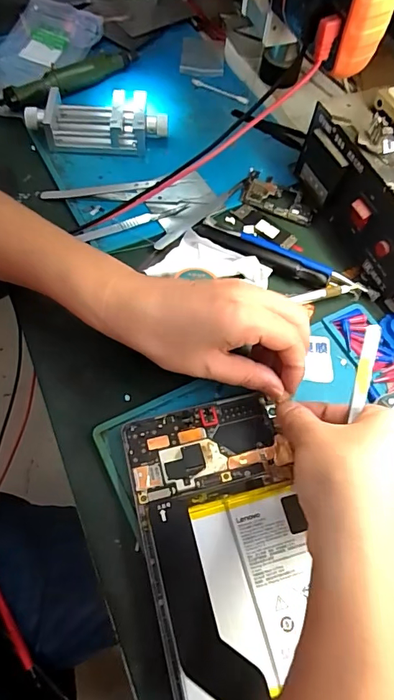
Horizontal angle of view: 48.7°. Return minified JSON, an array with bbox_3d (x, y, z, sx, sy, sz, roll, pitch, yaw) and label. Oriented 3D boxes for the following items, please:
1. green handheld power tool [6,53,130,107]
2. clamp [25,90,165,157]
[{"bbox_3d":[-0.135,-0.297,0.479,0.153,0.026,0.029,-34,70,-19],"label":"green handheld power tool"},{"bbox_3d":[-0.103,-0.234,0.449,0.140,0.032,0.060,3,63,-2],"label":"clamp"}]

